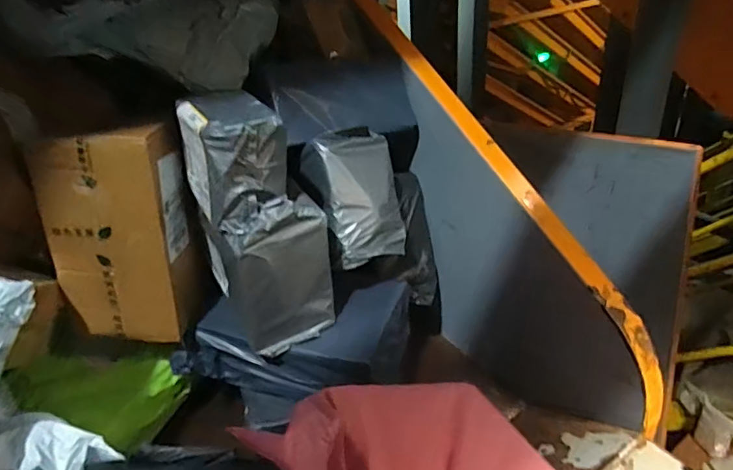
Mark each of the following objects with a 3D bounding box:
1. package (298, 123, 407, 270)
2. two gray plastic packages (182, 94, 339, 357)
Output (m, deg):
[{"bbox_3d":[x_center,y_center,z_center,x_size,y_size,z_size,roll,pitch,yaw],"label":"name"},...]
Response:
[{"bbox_3d":[-0.009,-0.053,0.705,0.119,0.180,0.045,-16,-3,-21],"label":"package"},{"bbox_3d":[-0.127,-0.010,0.631,0.123,0.286,0.130,-22,35,-26],"label":"two gray plastic packages"}]

